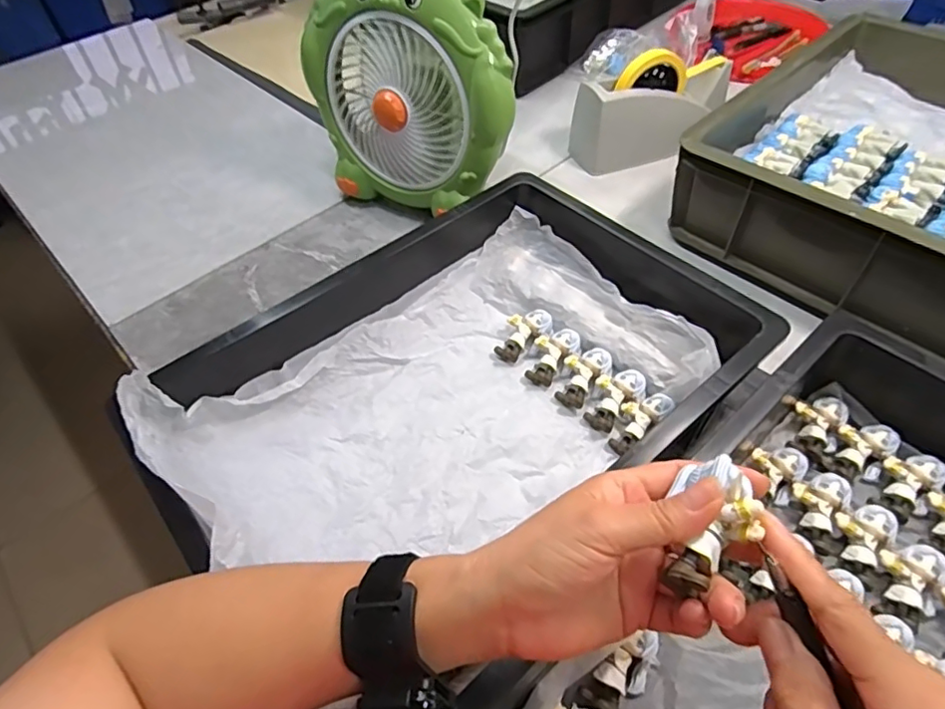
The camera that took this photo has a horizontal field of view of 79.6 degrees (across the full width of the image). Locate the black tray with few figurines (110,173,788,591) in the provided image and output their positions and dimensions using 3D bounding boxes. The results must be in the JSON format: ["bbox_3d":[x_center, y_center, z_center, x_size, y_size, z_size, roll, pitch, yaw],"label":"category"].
[{"bbox_3d":[0.005,0.021,0.474,0.467,0.088,0.298,-33,56,-22],"label":"black tray with few figurines"}]

